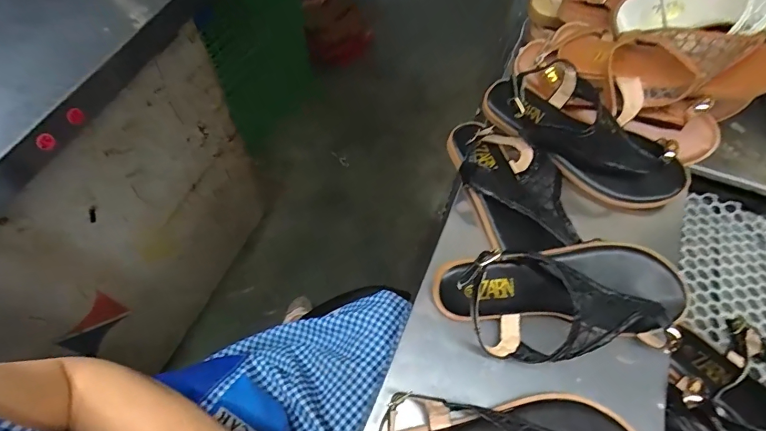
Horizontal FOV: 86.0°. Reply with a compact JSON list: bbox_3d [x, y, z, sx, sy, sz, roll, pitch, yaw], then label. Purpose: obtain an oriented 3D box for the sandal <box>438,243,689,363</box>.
[{"bbox_3d":[0.167,0.076,0.362,0.226,0.064,0.104,-7,89,-2],"label":"sandal"}]

